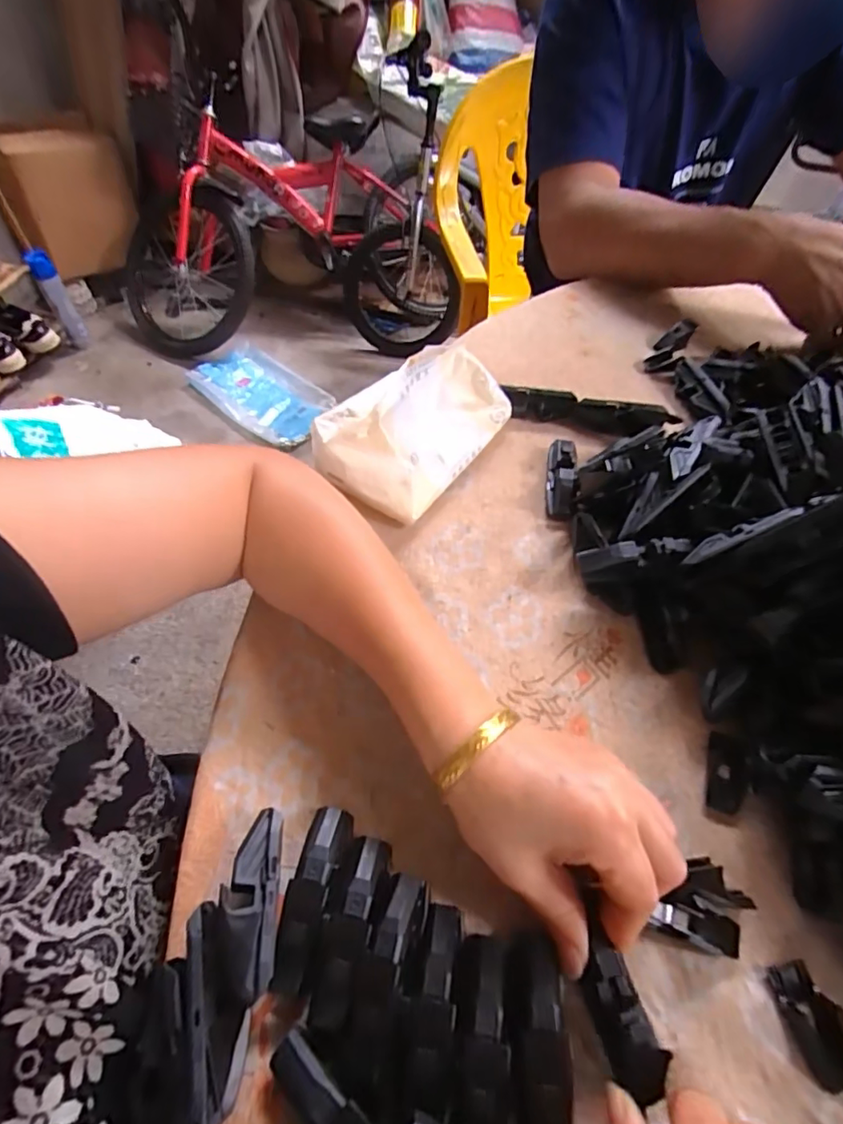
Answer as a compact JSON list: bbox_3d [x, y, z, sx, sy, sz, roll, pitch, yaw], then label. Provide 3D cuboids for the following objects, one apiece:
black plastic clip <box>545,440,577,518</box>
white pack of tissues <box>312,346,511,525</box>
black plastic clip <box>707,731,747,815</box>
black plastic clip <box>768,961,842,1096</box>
[{"bbox_3d":[0.105,-0.066,0.402,0.017,0.024,0.074,7,54,9],"label":"black plastic clip"},{"bbox_3d":[-0.005,-0.104,0.403,0.089,0.066,0.148,30,61,20],"label":"white pack of tissues"},{"bbox_3d":[0.164,0.113,0.286,0.018,0.009,0.040,13,55,13],"label":"black plastic clip"},{"bbox_3d":[0.168,0.196,0.225,0.019,0.010,0.041,-12,53,-5],"label":"black plastic clip"}]

